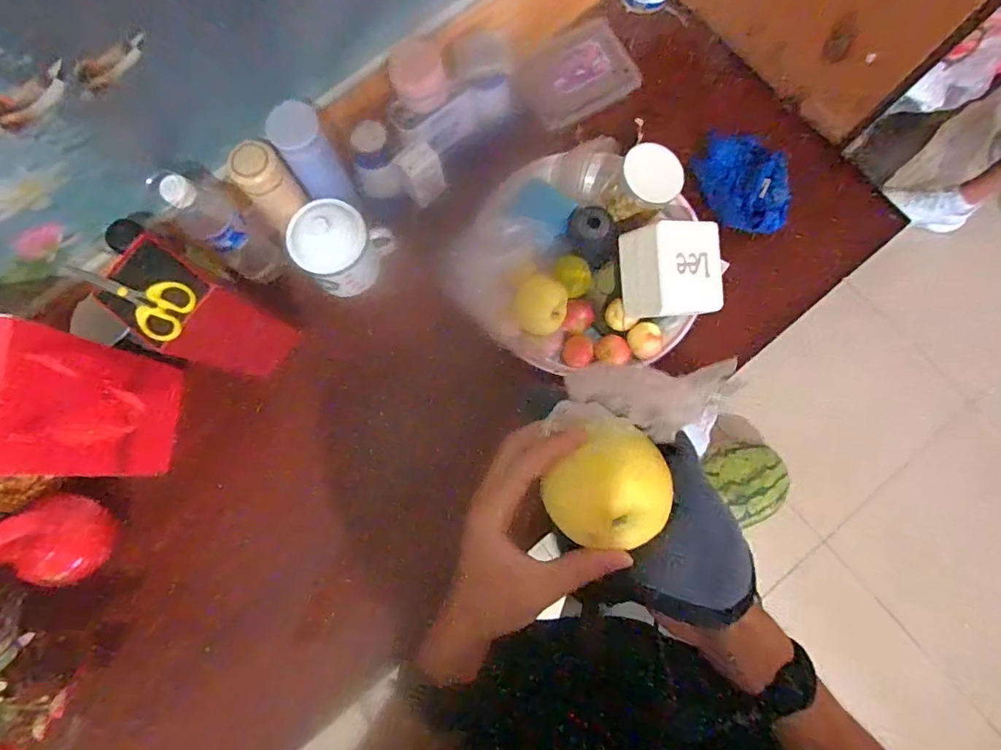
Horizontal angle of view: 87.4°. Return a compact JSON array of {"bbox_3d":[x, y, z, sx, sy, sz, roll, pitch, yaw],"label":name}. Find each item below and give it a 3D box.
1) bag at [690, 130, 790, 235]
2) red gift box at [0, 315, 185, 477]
[{"bbox_3d":[0.341,-0.275,0.739,0.071,0.075,0.162,-28,80,-5],"label":"bag"},{"bbox_3d":[-0.504,0.036,0.607,0.117,0.257,0.148,10,79,2],"label":"red gift box"}]

